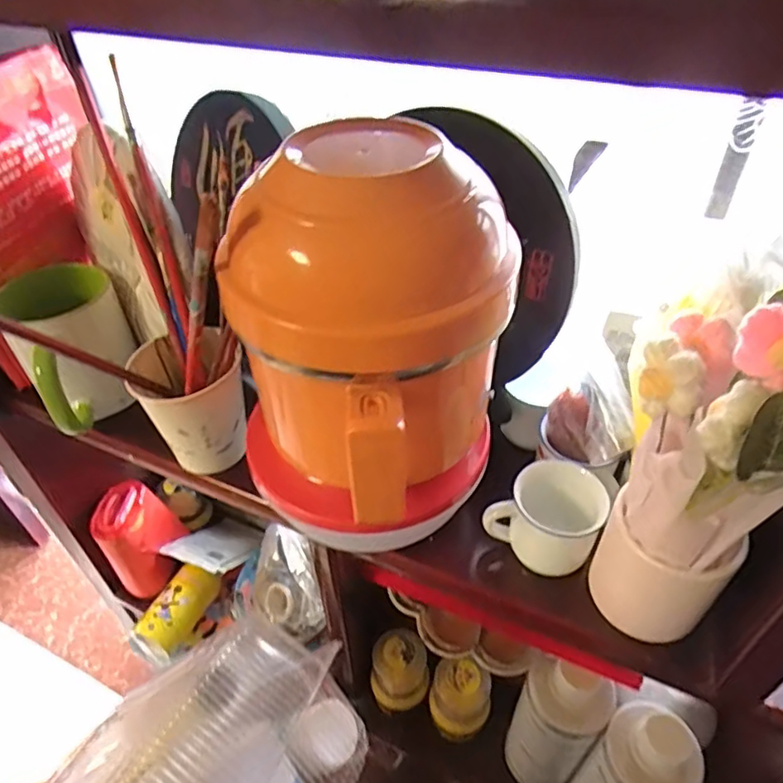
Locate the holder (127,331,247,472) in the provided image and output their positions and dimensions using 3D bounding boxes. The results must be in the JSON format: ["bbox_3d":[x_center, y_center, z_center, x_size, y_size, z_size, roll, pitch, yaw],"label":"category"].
[{"bbox_3d":[-0.135,0.011,0.407,0.072,0.089,0.065,-10,44,-8],"label":"holder"}]

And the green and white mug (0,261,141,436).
[{"bbox_3d":[-0.250,-0.037,0.457,0.083,0.097,0.113,-31,50,-27],"label":"green and white mug"}]

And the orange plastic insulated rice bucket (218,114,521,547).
[{"bbox_3d":[-0.010,-0.014,0.290,0.123,0.191,0.114,-35,52,-30],"label":"orange plastic insulated rice bucket"}]

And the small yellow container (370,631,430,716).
[{"bbox_3d":[0.006,0.265,0.544,0.052,0.066,0.053,-25,48,-22],"label":"small yellow container"}]

